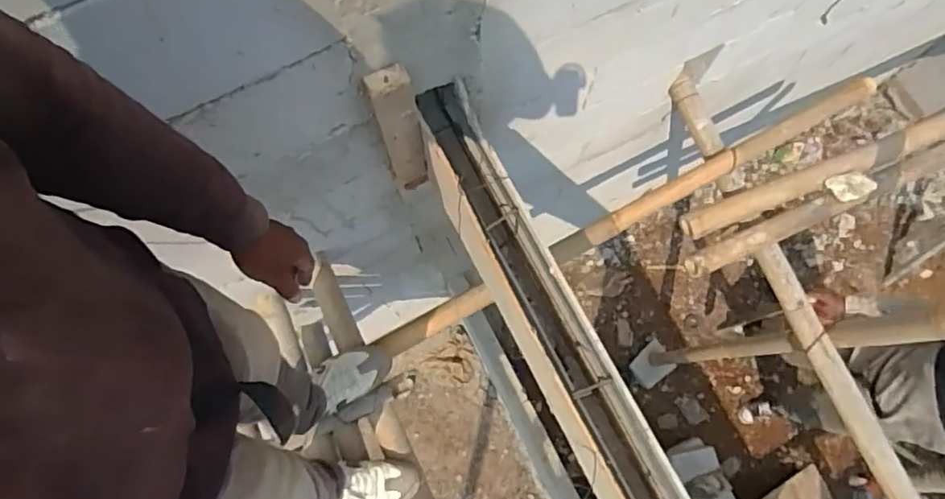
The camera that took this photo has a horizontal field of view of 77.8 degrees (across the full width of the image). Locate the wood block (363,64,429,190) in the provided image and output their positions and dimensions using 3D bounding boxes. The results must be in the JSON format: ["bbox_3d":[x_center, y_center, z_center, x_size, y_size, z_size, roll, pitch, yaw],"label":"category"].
[{"bbox_3d":[-0.117,-0.181,0.985,0.076,0.381,0.056,-16,78,-4],"label":"wood block"}]

